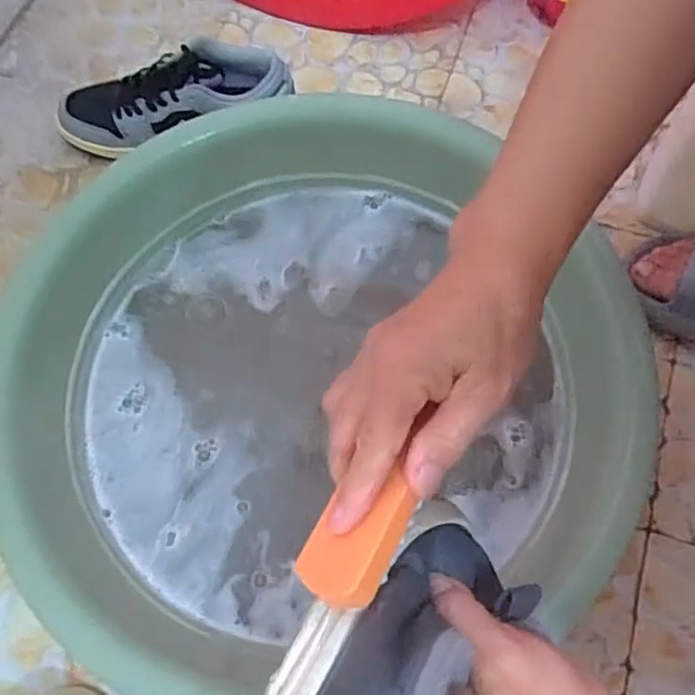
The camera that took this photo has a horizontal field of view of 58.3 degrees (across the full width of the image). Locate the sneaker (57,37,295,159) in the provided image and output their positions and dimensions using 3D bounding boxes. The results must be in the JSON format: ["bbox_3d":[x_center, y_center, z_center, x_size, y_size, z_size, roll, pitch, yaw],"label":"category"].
[{"bbox_3d":[-0.190,-0.274,0.691,0.259,0.091,0.084,-4,67,2],"label":"sneaker"}]

